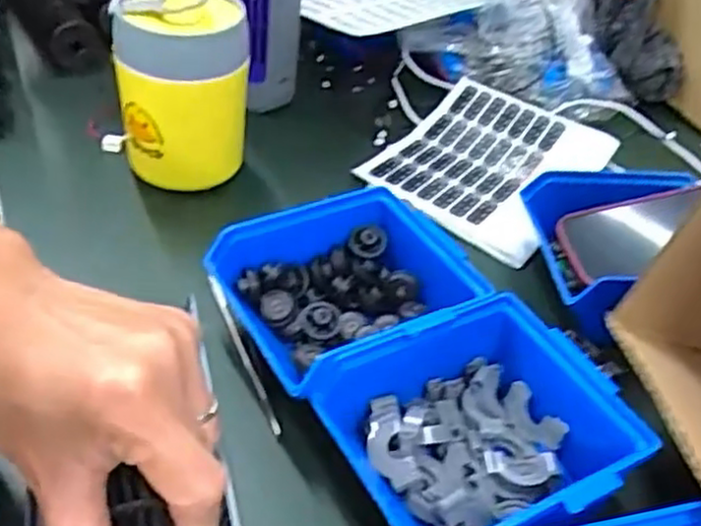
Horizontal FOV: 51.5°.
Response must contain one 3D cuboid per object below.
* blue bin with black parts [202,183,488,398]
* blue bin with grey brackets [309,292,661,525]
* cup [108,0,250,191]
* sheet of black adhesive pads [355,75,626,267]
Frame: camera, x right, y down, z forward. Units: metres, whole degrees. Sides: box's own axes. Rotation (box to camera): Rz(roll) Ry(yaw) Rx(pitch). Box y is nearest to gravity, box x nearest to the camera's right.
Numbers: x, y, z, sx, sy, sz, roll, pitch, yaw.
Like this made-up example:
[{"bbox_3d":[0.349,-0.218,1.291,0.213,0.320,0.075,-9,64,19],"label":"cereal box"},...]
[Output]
[{"bbox_3d":[0.000,0.020,0.439,0.144,0.068,0.117,-16,51,-24],"label":"blue bin with black parts"},{"bbox_3d":[0.066,0.084,0.371,0.139,0.057,0.124,-18,52,-25],"label":"blue bin with grey brackets"},{"bbox_3d":[-0.124,-0.123,0.536,0.090,0.131,0.082,5,42,-5],"label":"cup"},{"bbox_3d":[0.116,-0.084,0.612,0.156,0.021,0.186,29,50,23],"label":"sheet of black adhesive pads"}]

